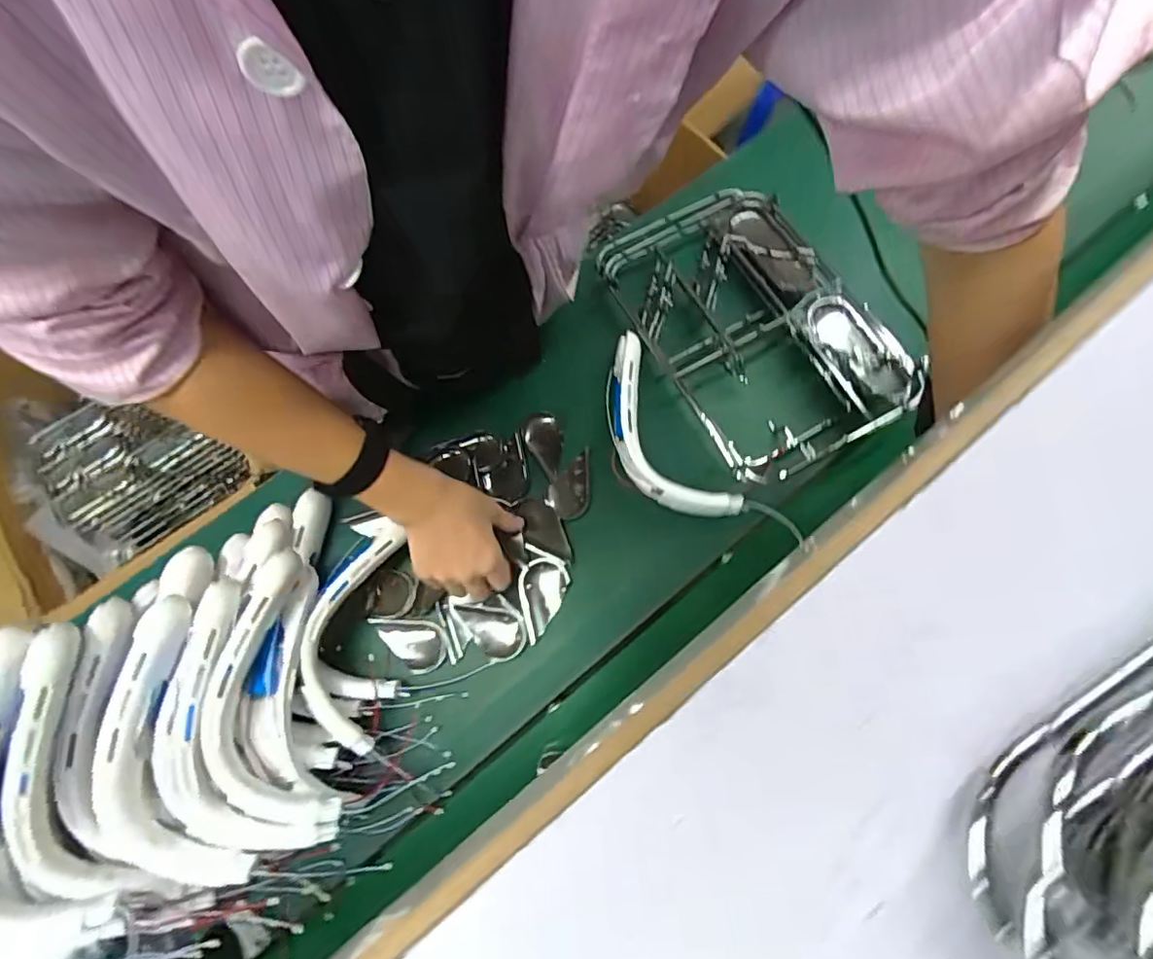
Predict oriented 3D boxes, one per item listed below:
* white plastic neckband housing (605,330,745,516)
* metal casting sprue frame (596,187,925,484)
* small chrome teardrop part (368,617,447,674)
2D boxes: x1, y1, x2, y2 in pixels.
[{"bbox_3d":[0.083,-0.045,0.618,0.083,0.046,0.225,-29,75,-7],"label":"white plastic neckband housing"},{"bbox_3d":[0.191,-0.180,0.651,0.224,0.059,0.359,-28,75,-7],"label":"metal casting sprue frame"},{"bbox_3d":[-0.176,0.172,0.586,0.083,0.019,0.051,4,73,2],"label":"small chrome teardrop part"}]

